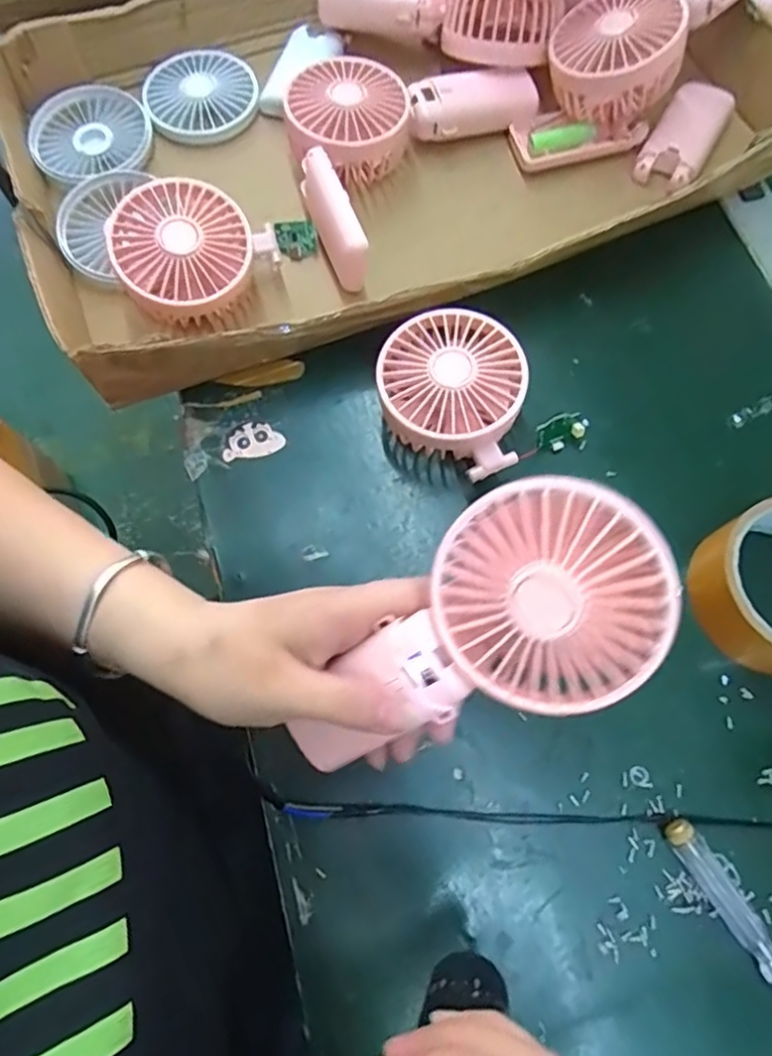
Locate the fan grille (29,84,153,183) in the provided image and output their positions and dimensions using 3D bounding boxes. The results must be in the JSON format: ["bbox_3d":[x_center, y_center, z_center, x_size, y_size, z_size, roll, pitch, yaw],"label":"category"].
[{"bbox_3d":[-0.222,-0.295,0.465,0.086,0.017,0.085,-1,71,2],"label":"fan grille"}]

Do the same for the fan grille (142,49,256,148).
[{"bbox_3d":[-0.142,-0.335,0.480,0.084,0.013,0.077,-17,84,-10],"label":"fan grille"}]

